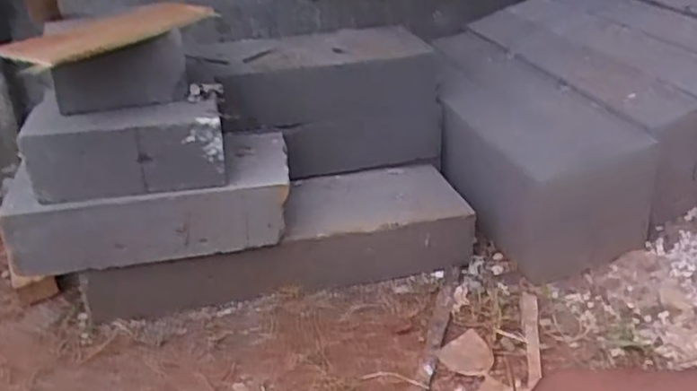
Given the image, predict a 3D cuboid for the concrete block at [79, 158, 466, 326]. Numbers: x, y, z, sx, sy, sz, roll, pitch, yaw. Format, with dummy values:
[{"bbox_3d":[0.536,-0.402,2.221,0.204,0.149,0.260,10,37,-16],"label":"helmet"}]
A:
[{"bbox_3d":[-0.099,0.072,1.040,0.577,0.099,0.173,-8,29,-13],"label":"concrete block"}]

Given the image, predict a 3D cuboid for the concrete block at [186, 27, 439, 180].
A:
[{"bbox_3d":[-0.056,-0.156,1.147,0.416,0.213,0.143,-9,30,-14],"label":"concrete block"}]

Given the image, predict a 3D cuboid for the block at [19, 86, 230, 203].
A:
[{"bbox_3d":[-0.291,-0.072,0.893,0.243,0.107,0.139,-5,29,-6],"label":"block"}]

